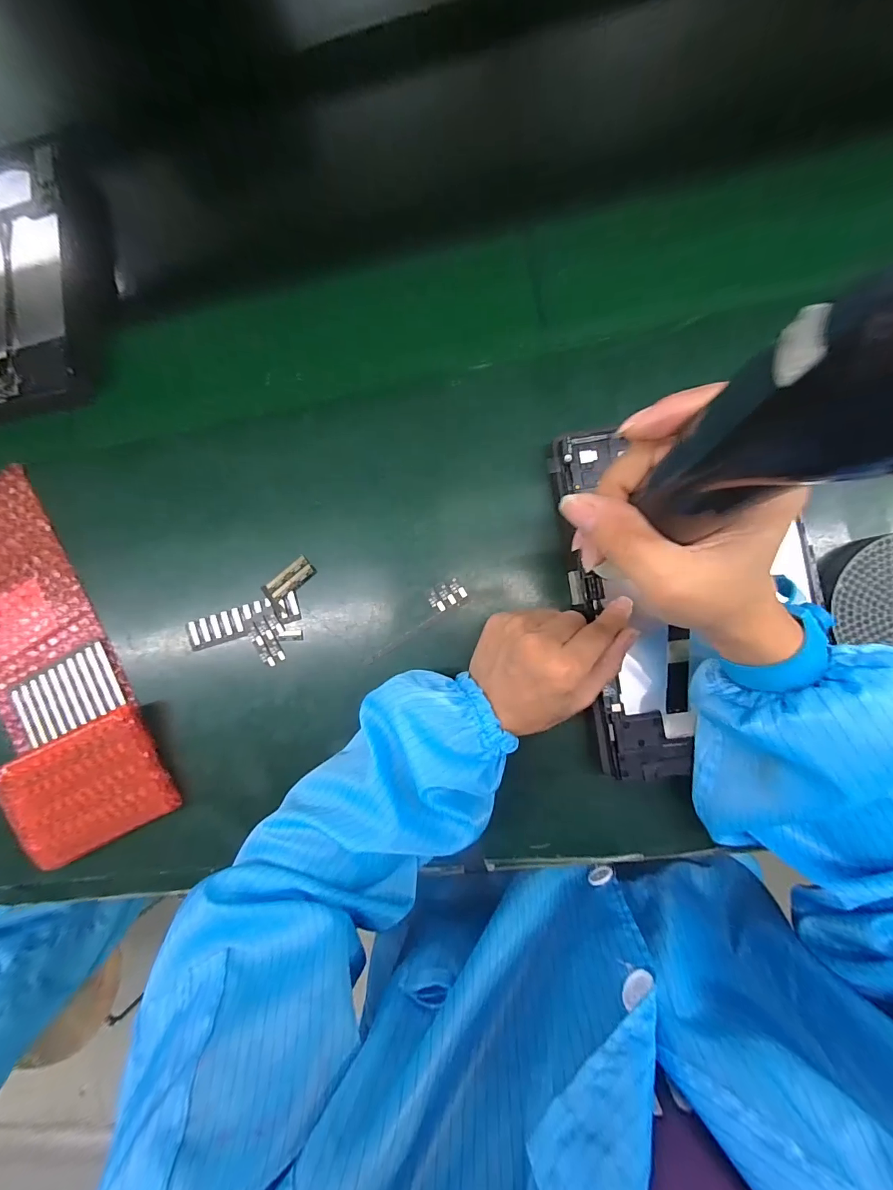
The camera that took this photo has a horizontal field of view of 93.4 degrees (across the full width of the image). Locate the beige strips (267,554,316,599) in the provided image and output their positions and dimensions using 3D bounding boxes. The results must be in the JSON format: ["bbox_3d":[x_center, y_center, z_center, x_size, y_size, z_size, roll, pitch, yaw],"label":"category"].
[{"bbox_3d":[-0.128,-0.014,0.346,0.041,0.004,0.019,-39,82,1],"label":"beige strips"}]

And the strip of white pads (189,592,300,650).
[{"bbox_3d":[-0.169,0.022,0.348,0.096,0.004,0.025,-17,90,5],"label":"strip of white pads"}]

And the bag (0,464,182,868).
[{"bbox_3d":[-0.355,0.054,0.365,0.117,0.034,0.338,-32,82,2],"label":"bag"}]

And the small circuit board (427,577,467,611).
[{"bbox_3d":[0.000,0.000,0.332,0.029,0.004,0.019,-33,82,2],"label":"small circuit board"}]

